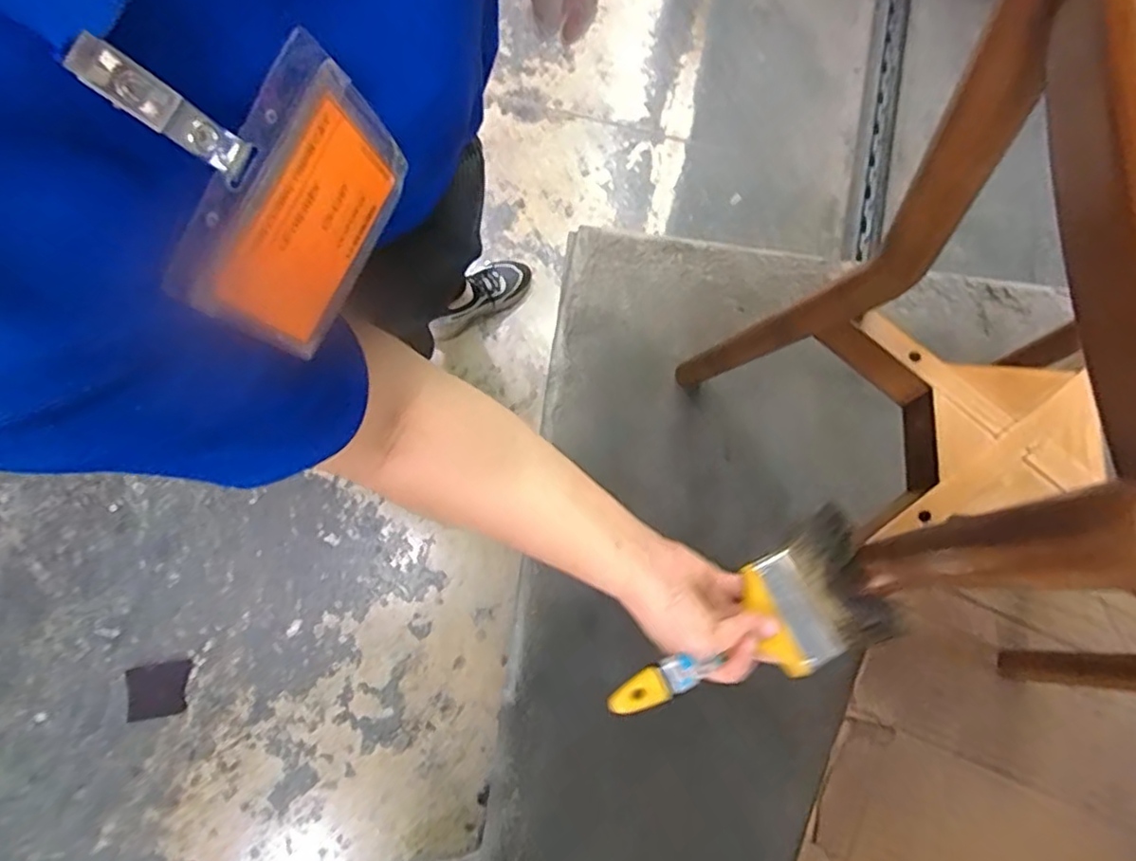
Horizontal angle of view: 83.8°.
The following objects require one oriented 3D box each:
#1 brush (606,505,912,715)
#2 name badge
[{"bbox_3d":[0.144,0.166,0.502,0.229,0.031,0.096,-32,80,-3],"label":"brush"},{"bbox_3d":[-0.105,-0.086,0.223,0.010,0.129,0.097,27,87,16],"label":"name badge"}]

